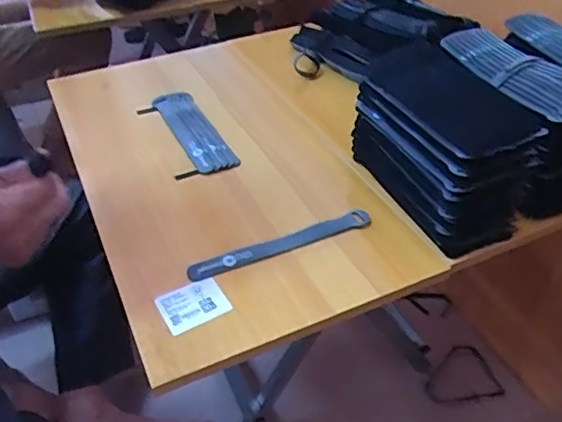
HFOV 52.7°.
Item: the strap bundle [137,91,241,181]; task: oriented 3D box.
[{"bbox_3d":[-0.128,-0.107,0.753,0.079,0.012,0.204,-19,43,-18],"label":"strap bundle"}]

